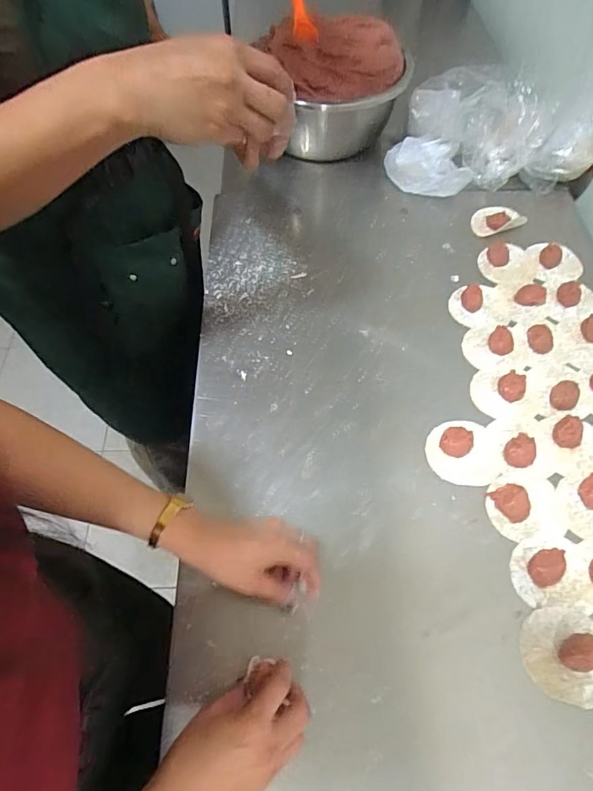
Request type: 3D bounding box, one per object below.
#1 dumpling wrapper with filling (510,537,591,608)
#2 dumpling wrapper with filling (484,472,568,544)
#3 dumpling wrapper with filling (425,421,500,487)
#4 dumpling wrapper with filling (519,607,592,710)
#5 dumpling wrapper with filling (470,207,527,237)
[{"bbox_3d":[0.264,0.180,0.472,0.078,0.017,0.067,-1,60,0],"label":"dumpling wrapper with filling"},{"bbox_3d":[0.254,0.121,0.506,0.080,0.020,0.078,-1,60,0],"label":"dumpling wrapper with filling"},{"bbox_3d":[0.197,0.064,0.539,0.082,0.016,0.078,1,60,1],"label":"dumpling wrapper with filling"},{"bbox_3d":[0.256,0.243,0.430,0.078,0.024,0.080,-2,60,0],"label":"dumpling wrapper with filling"},{"bbox_3d":[0.320,-0.284,0.741,0.075,0.025,0.056,-12,61,-6],"label":"dumpling wrapper with filling"}]

